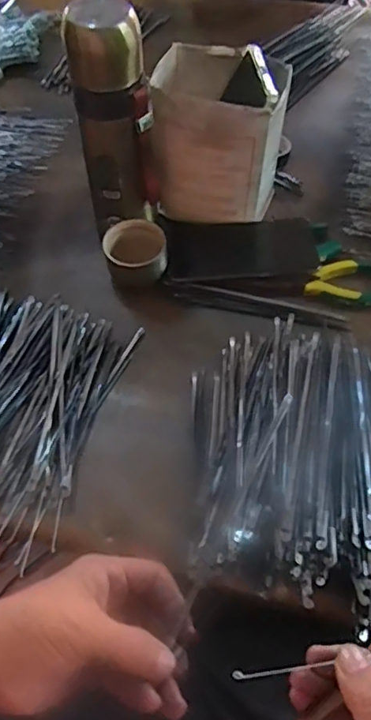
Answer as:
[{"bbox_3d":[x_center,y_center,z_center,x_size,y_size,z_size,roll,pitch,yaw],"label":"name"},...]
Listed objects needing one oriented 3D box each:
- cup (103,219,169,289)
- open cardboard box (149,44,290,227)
[{"bbox_3d":[-0.051,-0.109,0.599,0.062,0.044,0.057,0,59,0],"label":"cup"},{"bbox_3d":[0.036,-0.226,0.598,0.118,0.152,0.100,12,59,8],"label":"open cardboard box"}]

